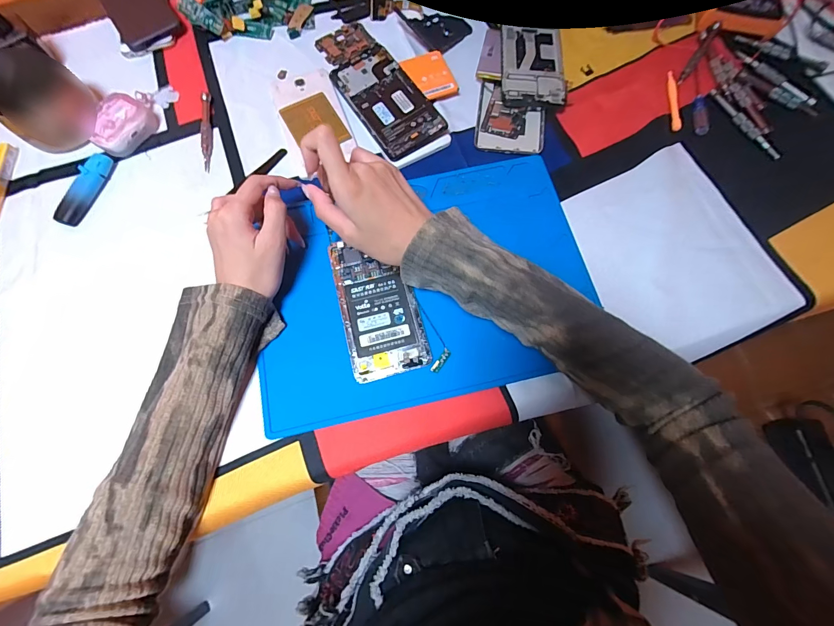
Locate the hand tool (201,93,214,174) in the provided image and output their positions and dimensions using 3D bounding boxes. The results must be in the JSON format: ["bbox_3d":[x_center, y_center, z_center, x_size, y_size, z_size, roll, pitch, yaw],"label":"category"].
[{"bbox_3d":[-0.236,-0.206,0.412,0.010,0.011,0.104,-9,73,-2],"label":"hand tool"}]

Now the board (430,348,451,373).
[{"bbox_3d":[0.022,0.043,0.328,0.008,0.004,0.024,34,76,11],"label":"board"}]

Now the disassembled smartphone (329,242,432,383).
[{"bbox_3d":[-0.036,-0.008,0.345,0.070,0.006,0.132,-13,73,-3],"label":"disassembled smartphone"}]

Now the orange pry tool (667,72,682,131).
[{"bbox_3d":[0.297,-0.246,0.422,0.014,0.004,0.086,9,73,4],"label":"orange pry tool"}]

